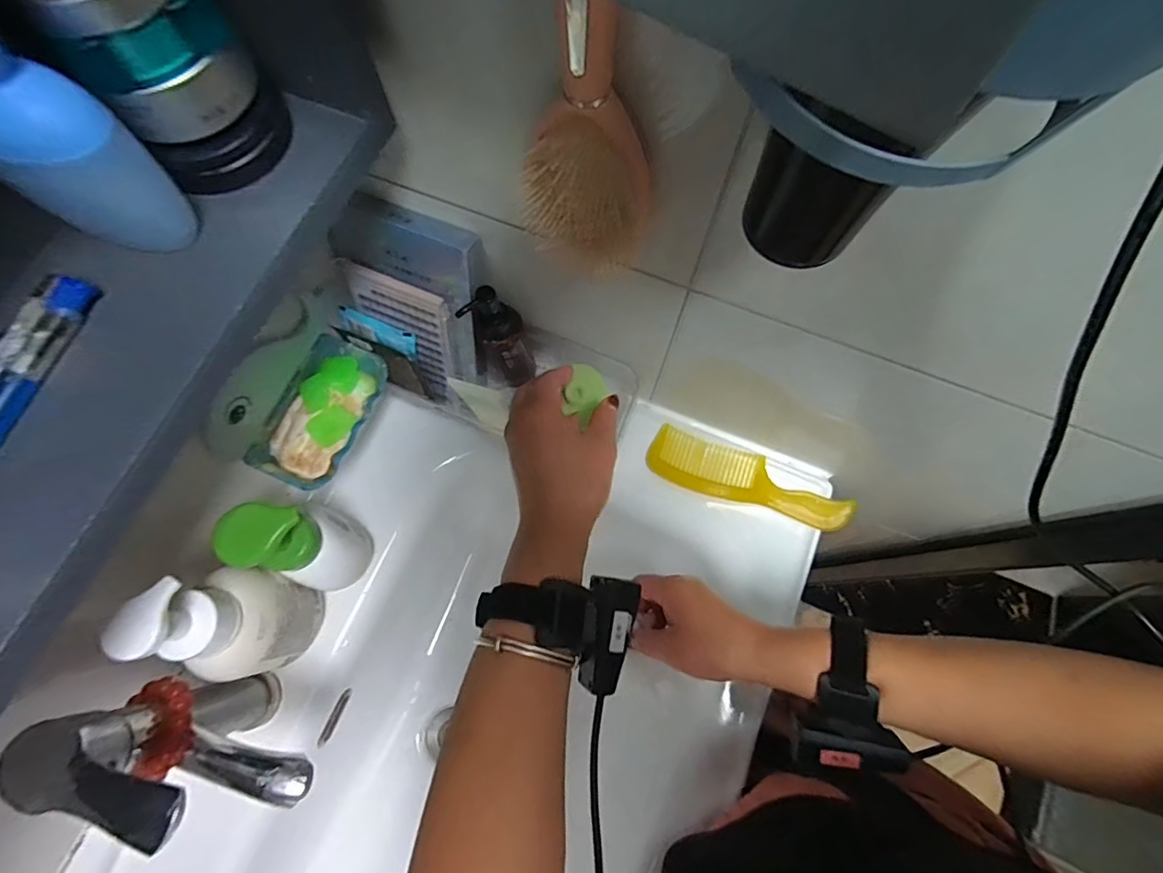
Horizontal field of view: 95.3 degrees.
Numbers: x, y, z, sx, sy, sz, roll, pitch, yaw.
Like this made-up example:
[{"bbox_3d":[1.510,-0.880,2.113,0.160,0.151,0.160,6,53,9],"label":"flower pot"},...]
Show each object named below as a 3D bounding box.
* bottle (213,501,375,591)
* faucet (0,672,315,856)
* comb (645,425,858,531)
[{"bbox_3d":[-0.224,0.088,0.438,0.056,0.147,0.061,1,72,-2],"label":"bottle"},{"bbox_3d":[-0.256,0.226,0.385,0.135,0.203,0.050,15,72,3],"label":"faucet"},{"bbox_3d":[0.169,0.044,0.536,0.203,0.014,0.050,19,73,4],"label":"comb"}]

